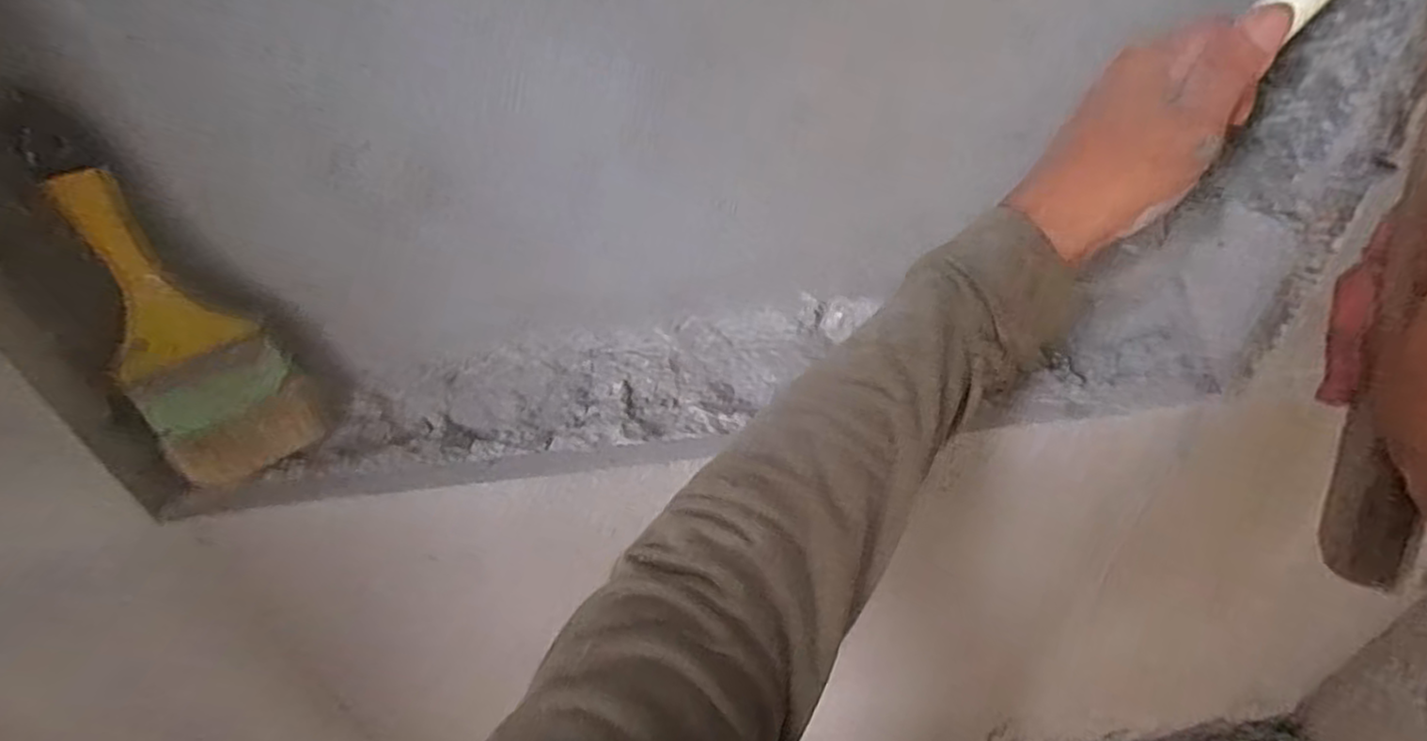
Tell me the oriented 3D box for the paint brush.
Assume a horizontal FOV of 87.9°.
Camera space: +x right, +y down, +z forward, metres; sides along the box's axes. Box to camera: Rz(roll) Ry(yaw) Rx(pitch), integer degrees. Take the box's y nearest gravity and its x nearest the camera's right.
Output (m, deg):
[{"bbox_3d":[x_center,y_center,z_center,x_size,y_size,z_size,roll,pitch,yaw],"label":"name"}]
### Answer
[{"bbox_3d":[-0.277,-0.019,0.396,0.074,0.175,0.013,-30,35,-30],"label":"paint brush"}]

